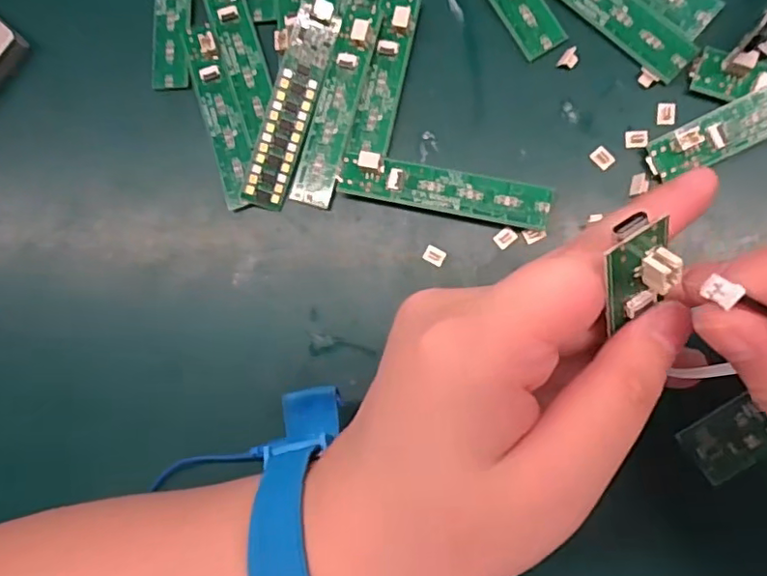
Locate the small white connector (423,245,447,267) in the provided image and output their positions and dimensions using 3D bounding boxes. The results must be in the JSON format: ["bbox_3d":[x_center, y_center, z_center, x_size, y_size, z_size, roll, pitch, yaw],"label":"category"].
[{"bbox_3d":[0.020,-0.013,0.225,0.009,0.004,0.007,26,90,10],"label":"small white connector"}]

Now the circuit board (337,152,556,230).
[{"bbox_3d":[0.023,-0.039,0.221,0.083,0.014,0.016,12,88,10],"label":"circuit board"}]

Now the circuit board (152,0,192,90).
[{"bbox_3d":[-0.093,-0.129,0.249,0.017,0.007,0.081,1,86,9],"label":"circuit board"}]

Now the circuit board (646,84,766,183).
[{"bbox_3d":[0.138,-0.064,0.204,0.083,0.008,0.018,-25,82,6],"label":"circuit board"}]

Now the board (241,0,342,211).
[{"bbox_3d":[-0.038,-0.074,0.231,0.017,0.007,0.083,17,94,-17],"label":"board"}]

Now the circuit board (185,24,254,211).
[{"bbox_3d":[-0.069,-0.075,0.242,0.016,0.004,0.082,-16,84,7],"label":"circuit board"}]

